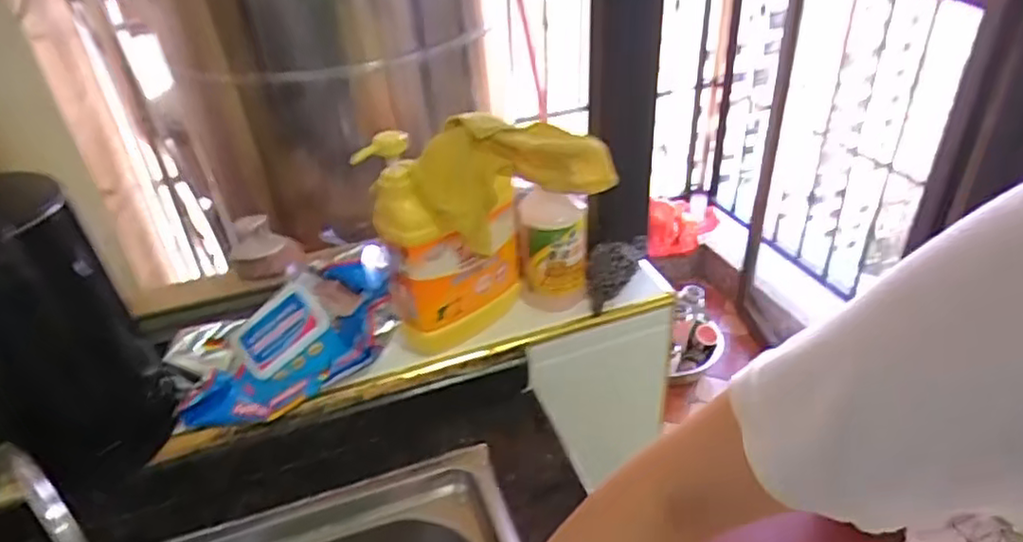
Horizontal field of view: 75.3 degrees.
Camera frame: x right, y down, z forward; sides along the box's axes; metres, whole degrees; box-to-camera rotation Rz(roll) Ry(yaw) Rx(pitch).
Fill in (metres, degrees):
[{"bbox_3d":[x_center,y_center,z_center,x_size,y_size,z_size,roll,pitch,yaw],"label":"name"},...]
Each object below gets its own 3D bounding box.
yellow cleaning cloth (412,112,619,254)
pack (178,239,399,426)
[{"bbox_3d":[0.000,-0.103,0.682,0.205,0.096,0.082,-16,36,-20],"label":"yellow cleaning cloth"},{"bbox_3d":[-0.218,0.064,0.693,0.271,0.097,0.135,-27,69,-23],"label":"pack"}]

